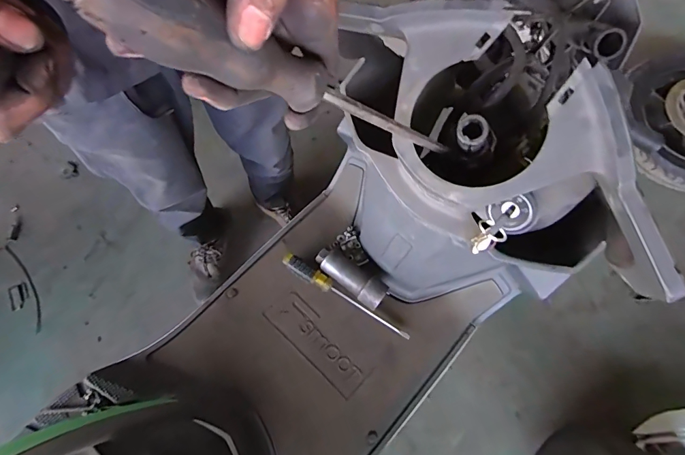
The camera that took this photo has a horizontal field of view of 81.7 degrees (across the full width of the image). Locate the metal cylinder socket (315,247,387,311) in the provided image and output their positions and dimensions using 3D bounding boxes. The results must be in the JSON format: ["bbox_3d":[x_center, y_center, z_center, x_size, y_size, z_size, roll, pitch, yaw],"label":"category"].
[{"bbox_3d":[0.017,0.092,0.756,0.144,0.042,0.055,38,78,9],"label":"metal cylinder socket"}]

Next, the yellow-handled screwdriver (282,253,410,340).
[{"bbox_3d":[0.004,0.132,0.751,0.276,0.030,0.031,31,77,7],"label":"yellow-handled screwdriver"}]

